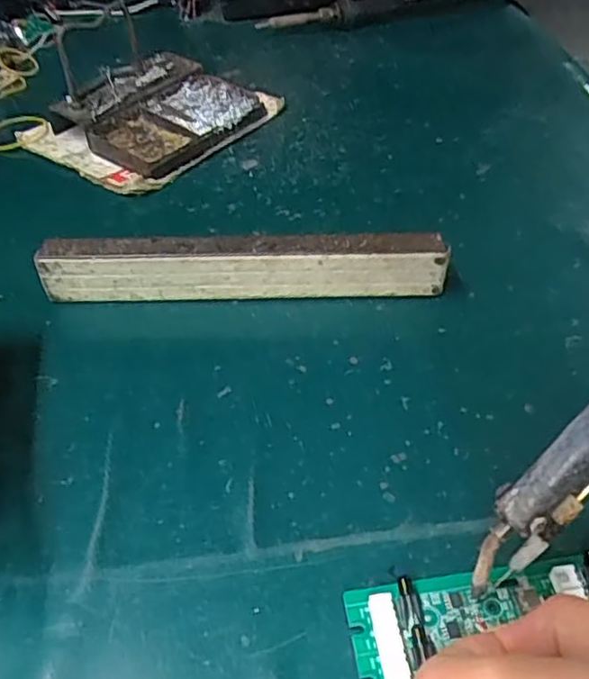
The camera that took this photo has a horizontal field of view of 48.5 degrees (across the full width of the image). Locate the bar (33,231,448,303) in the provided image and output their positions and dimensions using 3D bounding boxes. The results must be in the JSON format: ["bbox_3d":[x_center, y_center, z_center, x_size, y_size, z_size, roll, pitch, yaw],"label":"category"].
[{"bbox_3d":[-0.025,-0.035,0.325,0.195,0.032,0.012,-1,45,1],"label":"bar"}]

